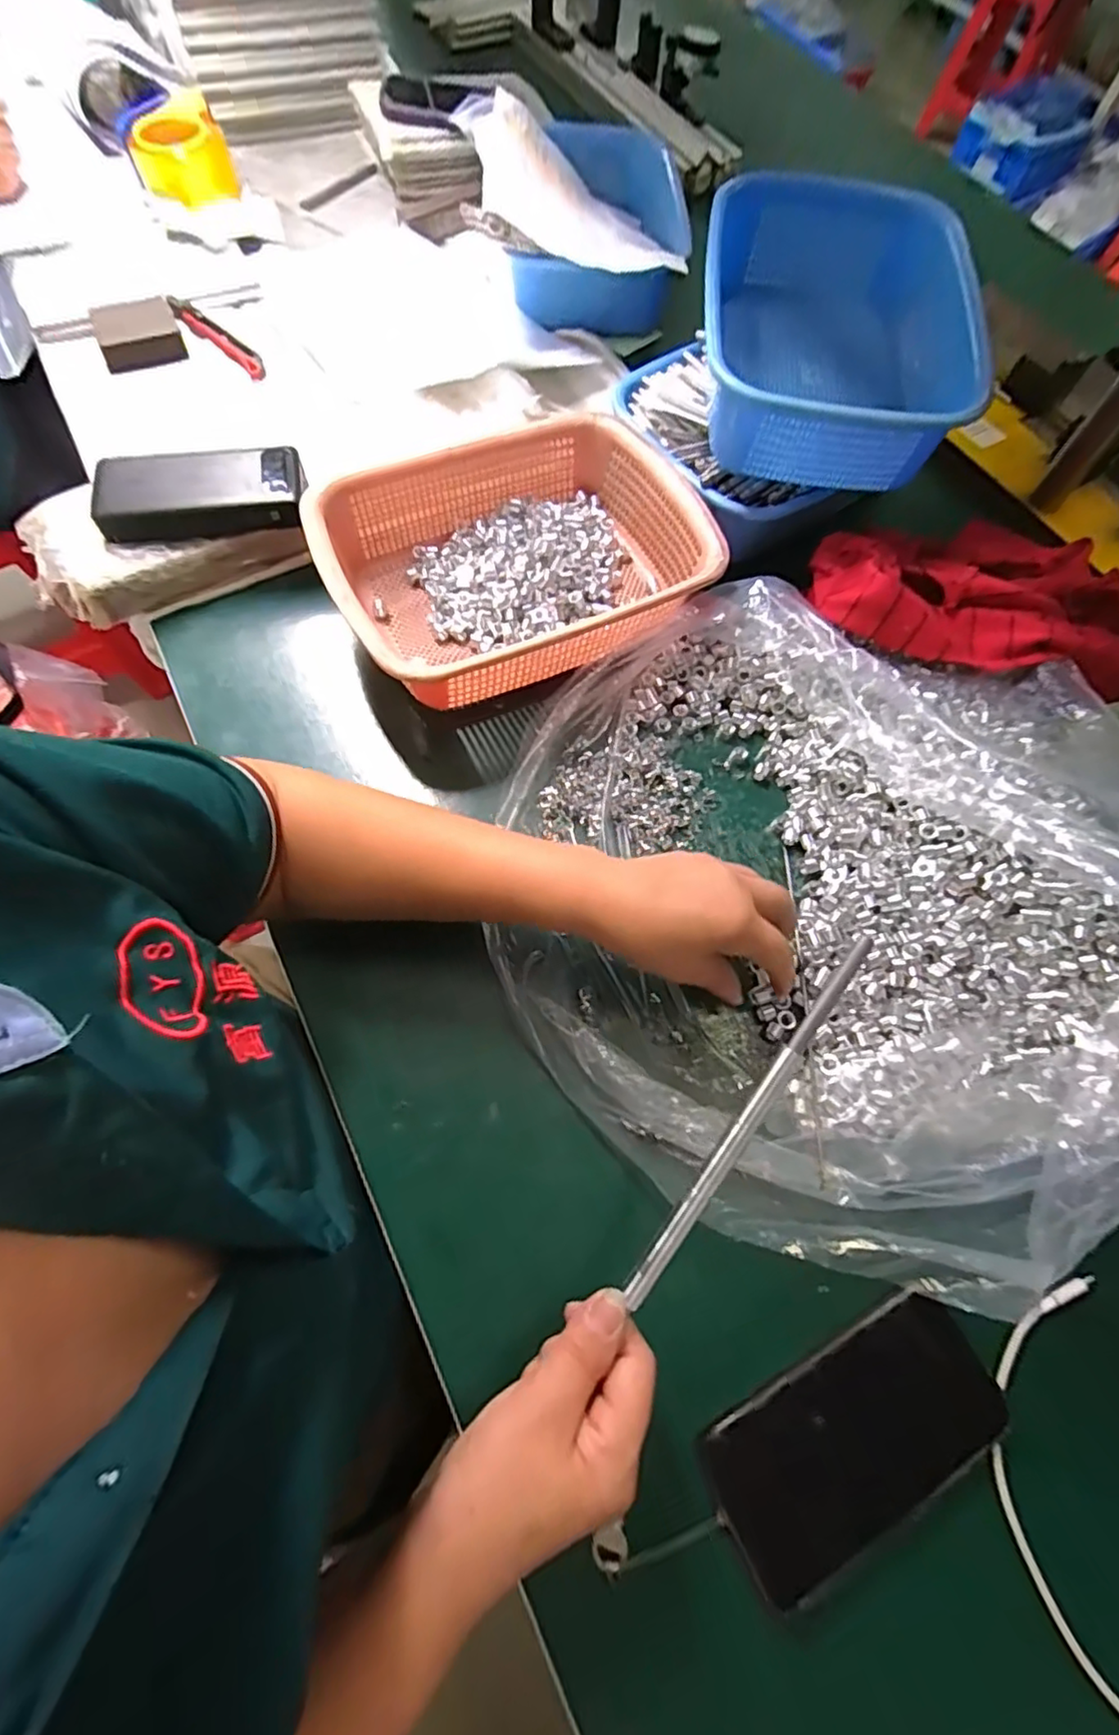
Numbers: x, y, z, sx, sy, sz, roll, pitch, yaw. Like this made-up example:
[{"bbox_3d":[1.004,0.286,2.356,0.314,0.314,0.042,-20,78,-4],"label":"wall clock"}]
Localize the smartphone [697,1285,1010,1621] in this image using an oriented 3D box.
[{"bbox_3d":[0.156,0.298,0.319,0.154,0.010,0.075,-26,73,-13],"label":"smartphone"}]

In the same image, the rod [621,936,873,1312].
[{"bbox_3d":[0.088,0.121,0.288,0.008,0.008,0.201,34,92,12],"label":"rod"}]

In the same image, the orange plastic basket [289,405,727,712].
[{"bbox_3d":[-0.032,-0.247,0.498,0.289,0.077,0.206,-26,73,-13],"label":"orange plastic basket"}]

